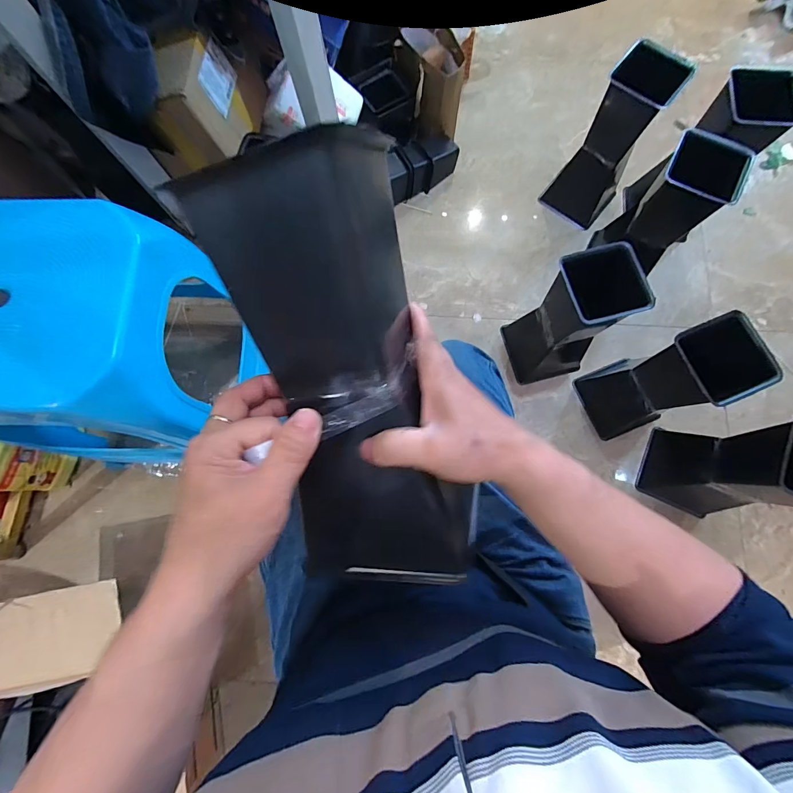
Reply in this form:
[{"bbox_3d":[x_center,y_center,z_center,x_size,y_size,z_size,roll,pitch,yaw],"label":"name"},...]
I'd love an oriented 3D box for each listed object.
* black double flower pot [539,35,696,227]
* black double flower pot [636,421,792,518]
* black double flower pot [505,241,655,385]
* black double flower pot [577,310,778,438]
[{"bbox_3d":[0.452,-0.533,0.797,0.141,0.295,0.130,38,81,8],"label":"black double flower pot"},{"bbox_3d":[0.593,0.130,0.649,0.133,0.298,0.135,23,79,6],"label":"black double flower pot"},{"bbox_3d":[0.321,-0.141,0.713,0.128,0.295,0.128,-12,78,-2],"label":"black double flower pot"},{"bbox_3d":[0.480,-0.022,0.684,0.135,0.297,0.144,-23,79,-4],"label":"black double flower pot"}]

